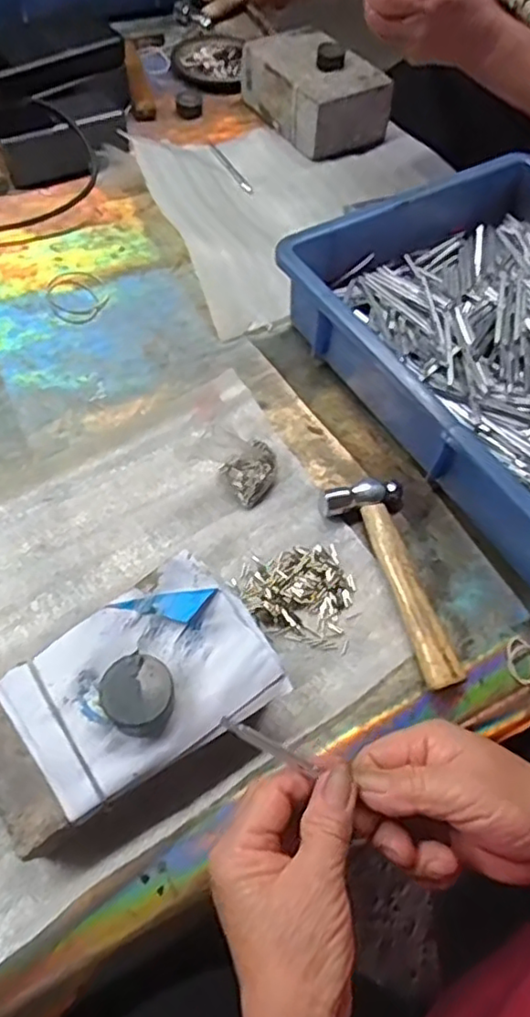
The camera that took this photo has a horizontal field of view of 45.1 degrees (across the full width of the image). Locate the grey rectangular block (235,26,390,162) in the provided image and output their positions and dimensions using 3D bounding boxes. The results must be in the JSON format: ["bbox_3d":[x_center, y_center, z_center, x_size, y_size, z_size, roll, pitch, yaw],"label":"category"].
[{"bbox_3d":[0.054,-0.473,0.720,0.098,0.071,0.157,-30,66,-20],"label":"grey rectangular block"}]

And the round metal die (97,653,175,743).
[{"bbox_3d":[-0.069,0.101,0.346,0.037,0.025,0.038,2,59,-3],"label":"round metal die"}]

